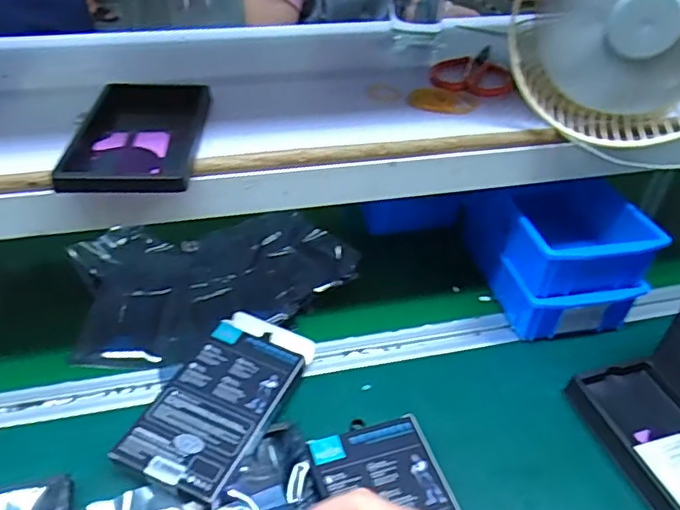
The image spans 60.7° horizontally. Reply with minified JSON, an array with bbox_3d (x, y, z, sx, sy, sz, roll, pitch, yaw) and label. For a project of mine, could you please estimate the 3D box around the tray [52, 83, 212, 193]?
[{"bbox_3d":[-0.157,-0.099,0.465,0.091,0.014,0.156,0,39,-3],"label":"tray"}]

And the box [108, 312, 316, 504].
[{"bbox_3d":[-0.105,0.126,0.523,0.098,0.022,0.186,17,41,18],"label":"box"}]

